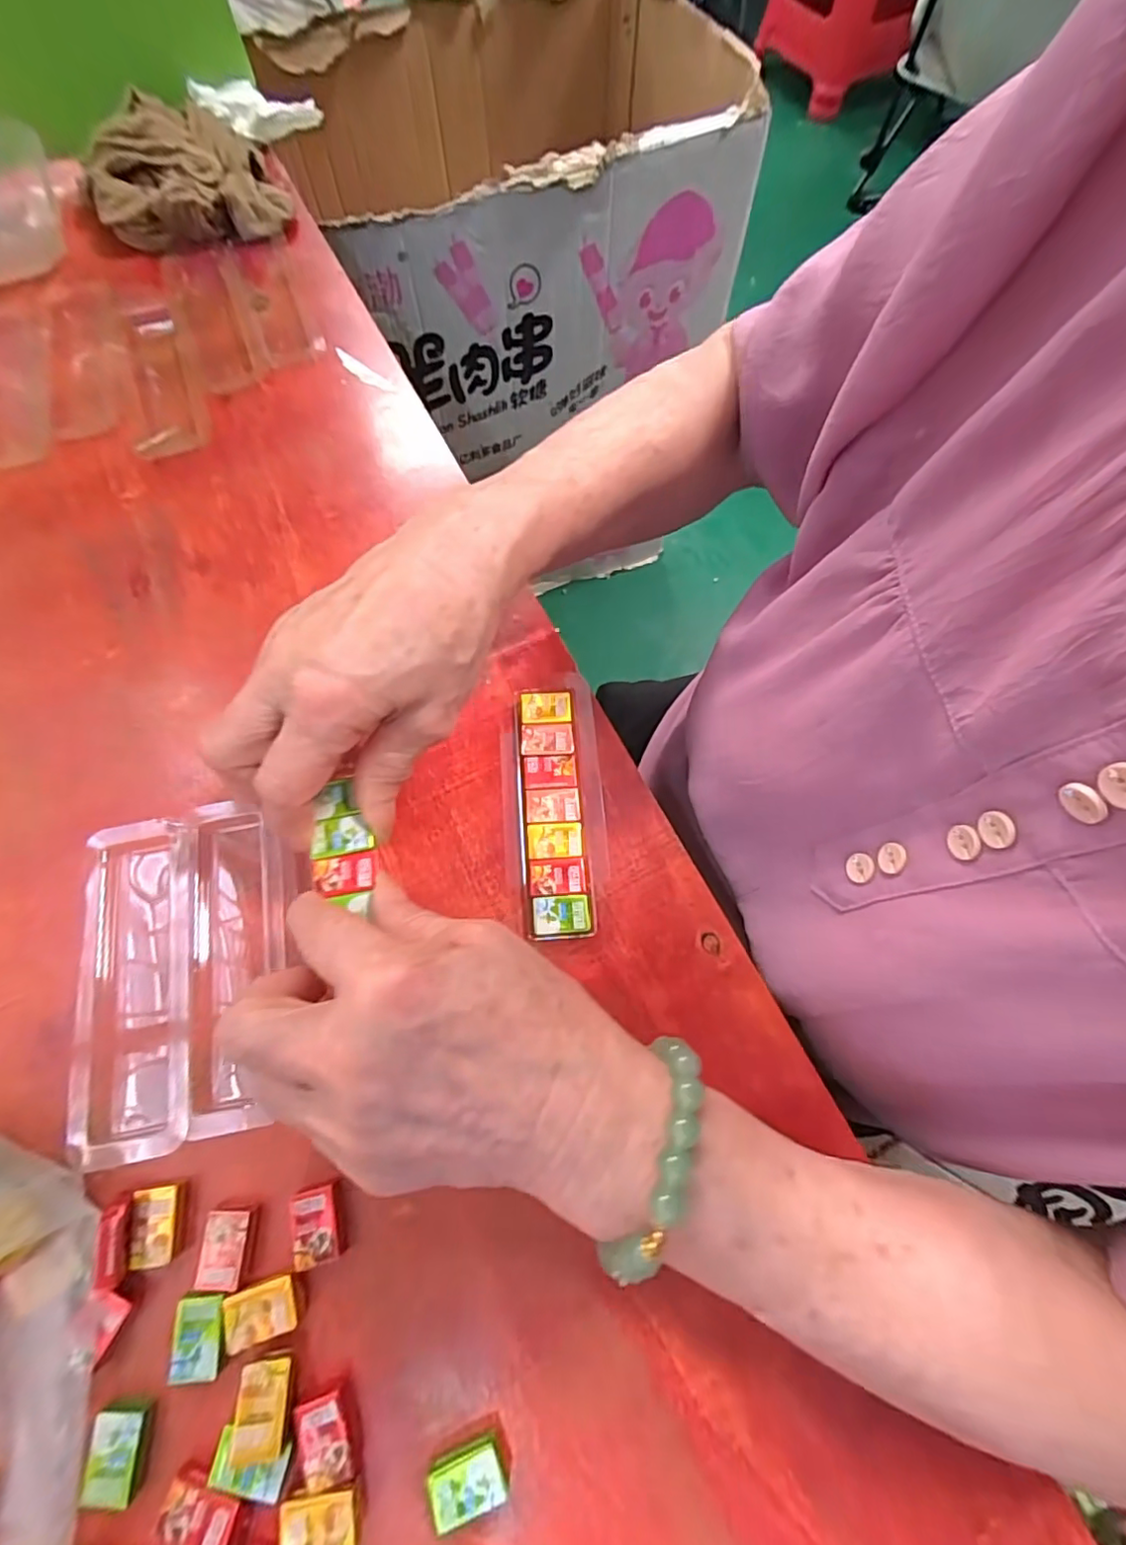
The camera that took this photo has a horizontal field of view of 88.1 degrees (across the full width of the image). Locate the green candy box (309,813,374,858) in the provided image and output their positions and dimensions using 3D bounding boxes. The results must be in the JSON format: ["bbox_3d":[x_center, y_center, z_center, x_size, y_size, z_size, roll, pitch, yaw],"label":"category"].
[{"bbox_3d":[-0.092,0.025,0.240,0.023,0.004,0.016,-11,72,-5],"label":"green candy box"}]

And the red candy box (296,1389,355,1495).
[{"bbox_3d":[-0.084,0.235,0.206,0.016,0.005,0.025,-16,72,-7],"label":"red candy box"}]

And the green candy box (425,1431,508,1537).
[{"bbox_3d":[-0.033,0.246,0.202,0.026,0.009,0.016,-20,73,-8],"label":"green candy box"}]

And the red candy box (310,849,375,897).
[{"bbox_3d":[-0.089,0.041,0.236,0.025,0.004,0.017,-11,72,-5],"label":"red candy box"}]

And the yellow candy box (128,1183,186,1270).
[{"bbox_3d":[-0.156,0.174,0.223,0.015,0.005,0.026,-11,72,-5],"label":"yellow candy box"}]

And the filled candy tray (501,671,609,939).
[{"bbox_3d":[-0.005,0.015,0.283,0.047,0.009,0.124,-4,71,-3],"label":"filled candy tray"}]

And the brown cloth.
[{"bbox_3d":[-0.266,-0.428,0.407,0.130,0.044,0.101,-7,71,-4],"label":"brown cloth"}]

